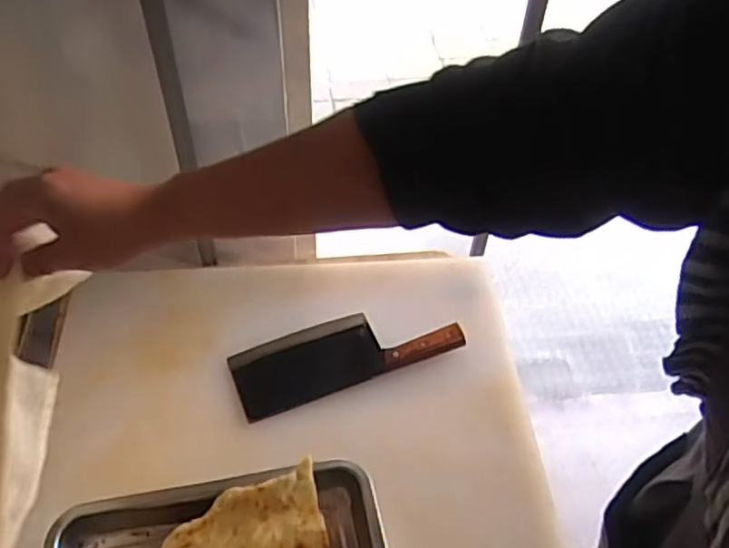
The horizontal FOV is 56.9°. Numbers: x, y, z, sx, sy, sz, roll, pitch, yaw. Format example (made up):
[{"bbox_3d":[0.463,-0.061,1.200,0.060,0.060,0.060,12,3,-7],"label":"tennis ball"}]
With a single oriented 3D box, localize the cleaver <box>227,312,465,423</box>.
[{"bbox_3d":[-0.024,0.096,0.873,0.289,0.023,0.103,-16,53,-15],"label":"cleaver"}]

